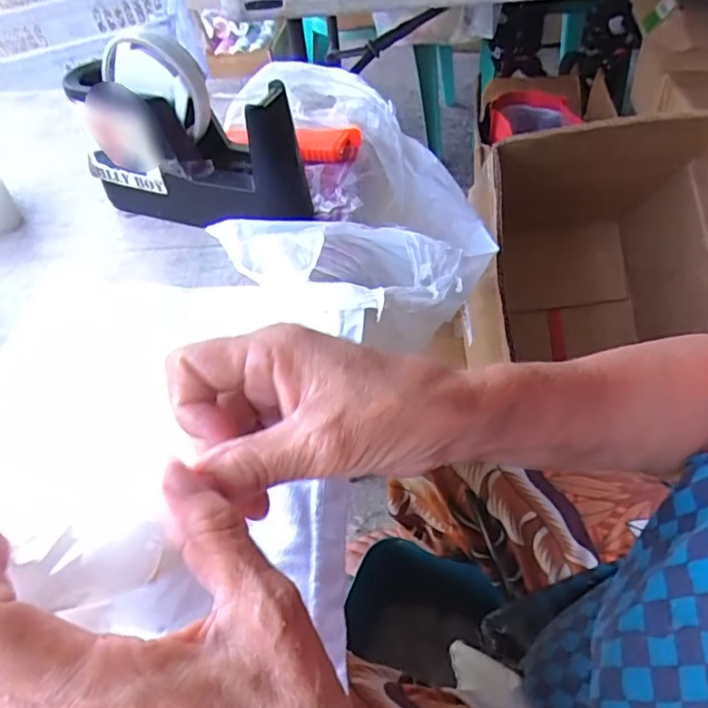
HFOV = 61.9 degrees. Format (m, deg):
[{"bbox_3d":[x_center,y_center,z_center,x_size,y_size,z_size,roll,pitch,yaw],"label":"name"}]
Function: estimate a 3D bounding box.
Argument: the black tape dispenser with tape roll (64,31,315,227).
[{"bbox_3d":[-0.128,-0.164,0.452,0.179,0.127,0.053,15,52,19],"label":"black tape dispenser with tape roll"}]

